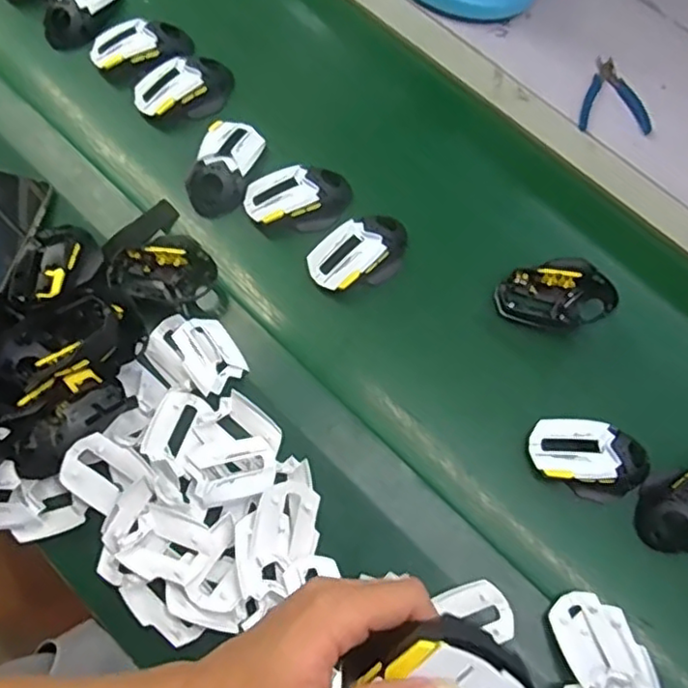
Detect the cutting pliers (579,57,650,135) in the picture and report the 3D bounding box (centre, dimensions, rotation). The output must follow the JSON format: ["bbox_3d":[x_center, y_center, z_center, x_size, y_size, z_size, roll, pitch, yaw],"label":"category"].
[{"bbox_3d":[0.335,-0.312,0.800,0.083,0.008,0.111,4,73,0],"label":"cutting pliers"}]

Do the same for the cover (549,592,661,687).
[{"bbox_3d":[0.237,0.285,0.580,0.068,0.023,0.112,-20,54,-15],"label":"cover"}]

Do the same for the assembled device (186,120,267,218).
[{"bbox_3d":[-0.138,-0.206,0.735,0.066,0.028,0.121,17,73,4],"label":"assembled device"}]

